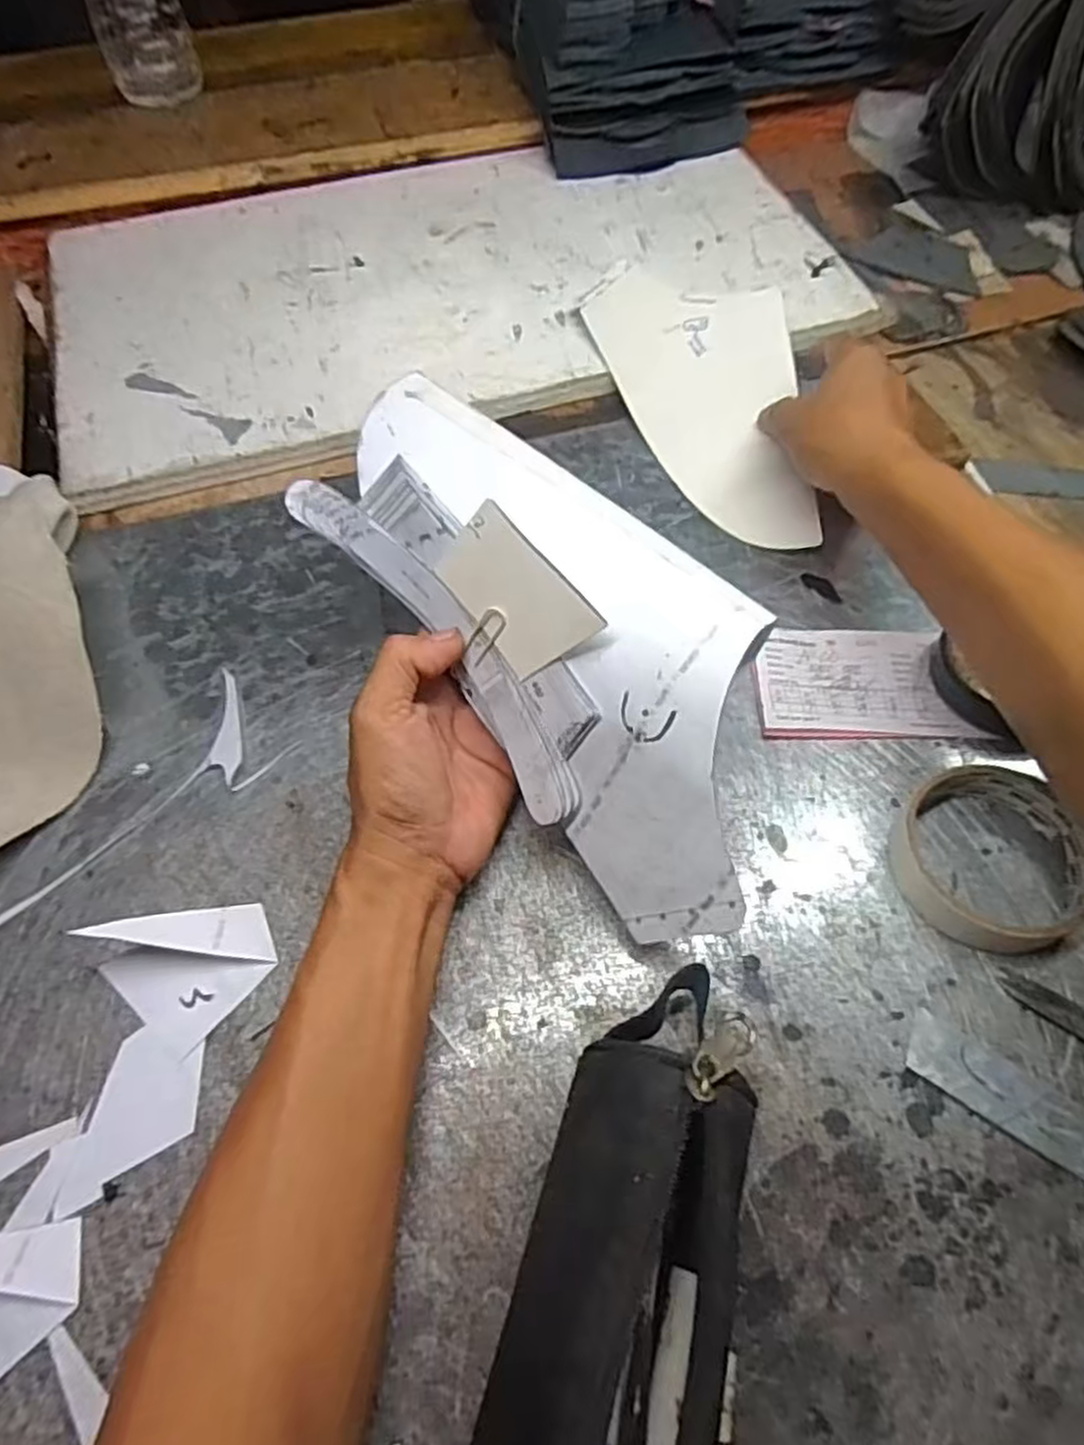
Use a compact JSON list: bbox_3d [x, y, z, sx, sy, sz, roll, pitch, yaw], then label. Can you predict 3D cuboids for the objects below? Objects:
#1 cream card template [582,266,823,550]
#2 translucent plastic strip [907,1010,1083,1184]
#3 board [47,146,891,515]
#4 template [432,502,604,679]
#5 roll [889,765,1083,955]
[{"bbox_3d":[0.122,-0.221,0.515,0.113,0.010,0.246,-25,70,11],"label":"cream card template"},{"bbox_3d":[0.212,0.165,0.292,0.141,0.004,0.025,31,63,22],"label":"translucent plastic strip"},{"bbox_3d":[-0.075,-0.352,0.608,0.592,0.021,0.313,-15,62,-9],"label":"board"},{"bbox_3d":[-0.012,-0.053,0.319,0.070,0.048,0.004,53,42,8],"label":"template"},{"bbox_3d":[0.210,0.057,0.351,0.091,0.032,0.081,-30,65,-16],"label":"roll"}]

